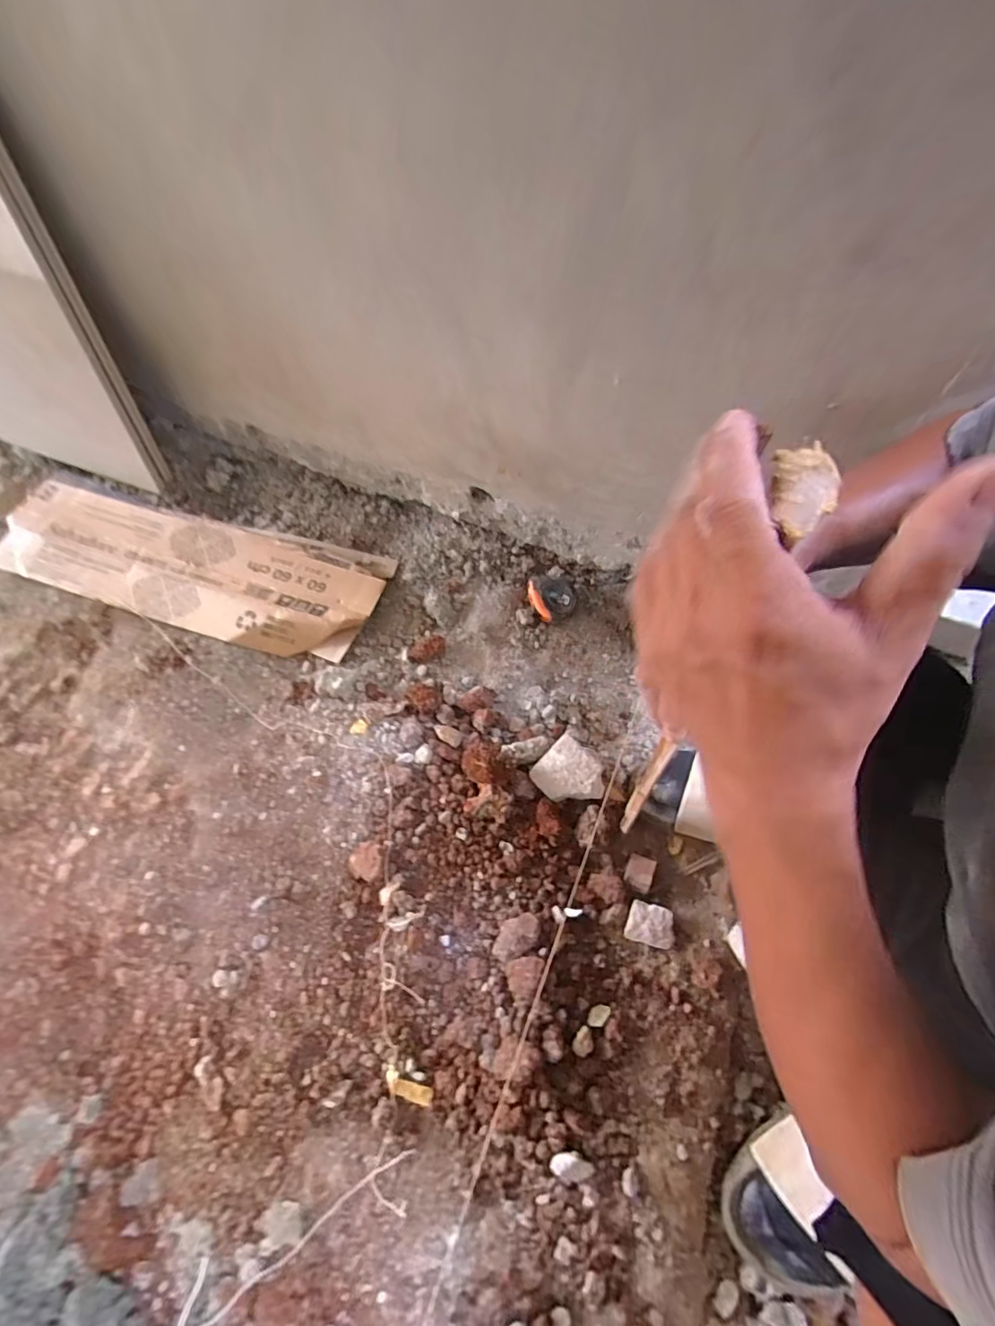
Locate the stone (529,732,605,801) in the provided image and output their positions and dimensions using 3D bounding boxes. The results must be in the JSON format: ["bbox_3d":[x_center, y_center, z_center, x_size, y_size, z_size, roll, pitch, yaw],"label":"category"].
[{"bbox_3d":[0.094,0.142,0.636,0.079,0.046,0.083,-36,68,-21],"label":"stone"}]

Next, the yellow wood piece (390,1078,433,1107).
[{"bbox_3d":[-0.085,0.425,0.495,0.042,0.004,0.015,13,60,4],"label":"yellow wood piece"}]

